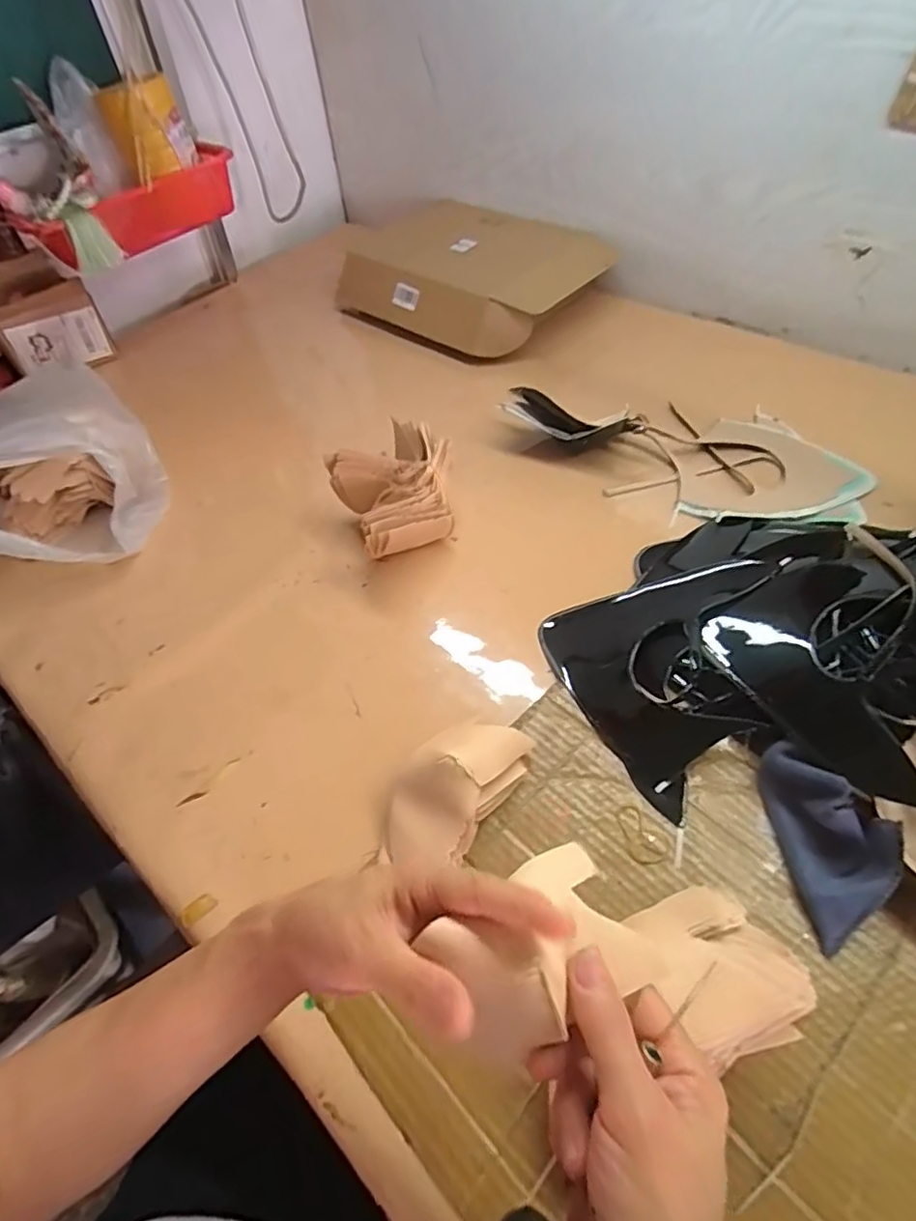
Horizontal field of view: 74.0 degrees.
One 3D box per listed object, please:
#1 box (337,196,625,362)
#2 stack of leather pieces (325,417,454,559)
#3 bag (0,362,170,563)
[{"bbox_3d":[0.004,-0.558,1.016,0.276,0.099,0.430,-37,55,-23],"label":"box"},{"bbox_3d":[-0.067,-0.127,0.674,0.122,0.095,0.152,-24,51,-14],"label":"stack of leather pieces"},{"bbox_3d":[-0.481,-0.179,0.719,0.211,0.154,0.308,-24,51,-14],"label":"bag"}]

